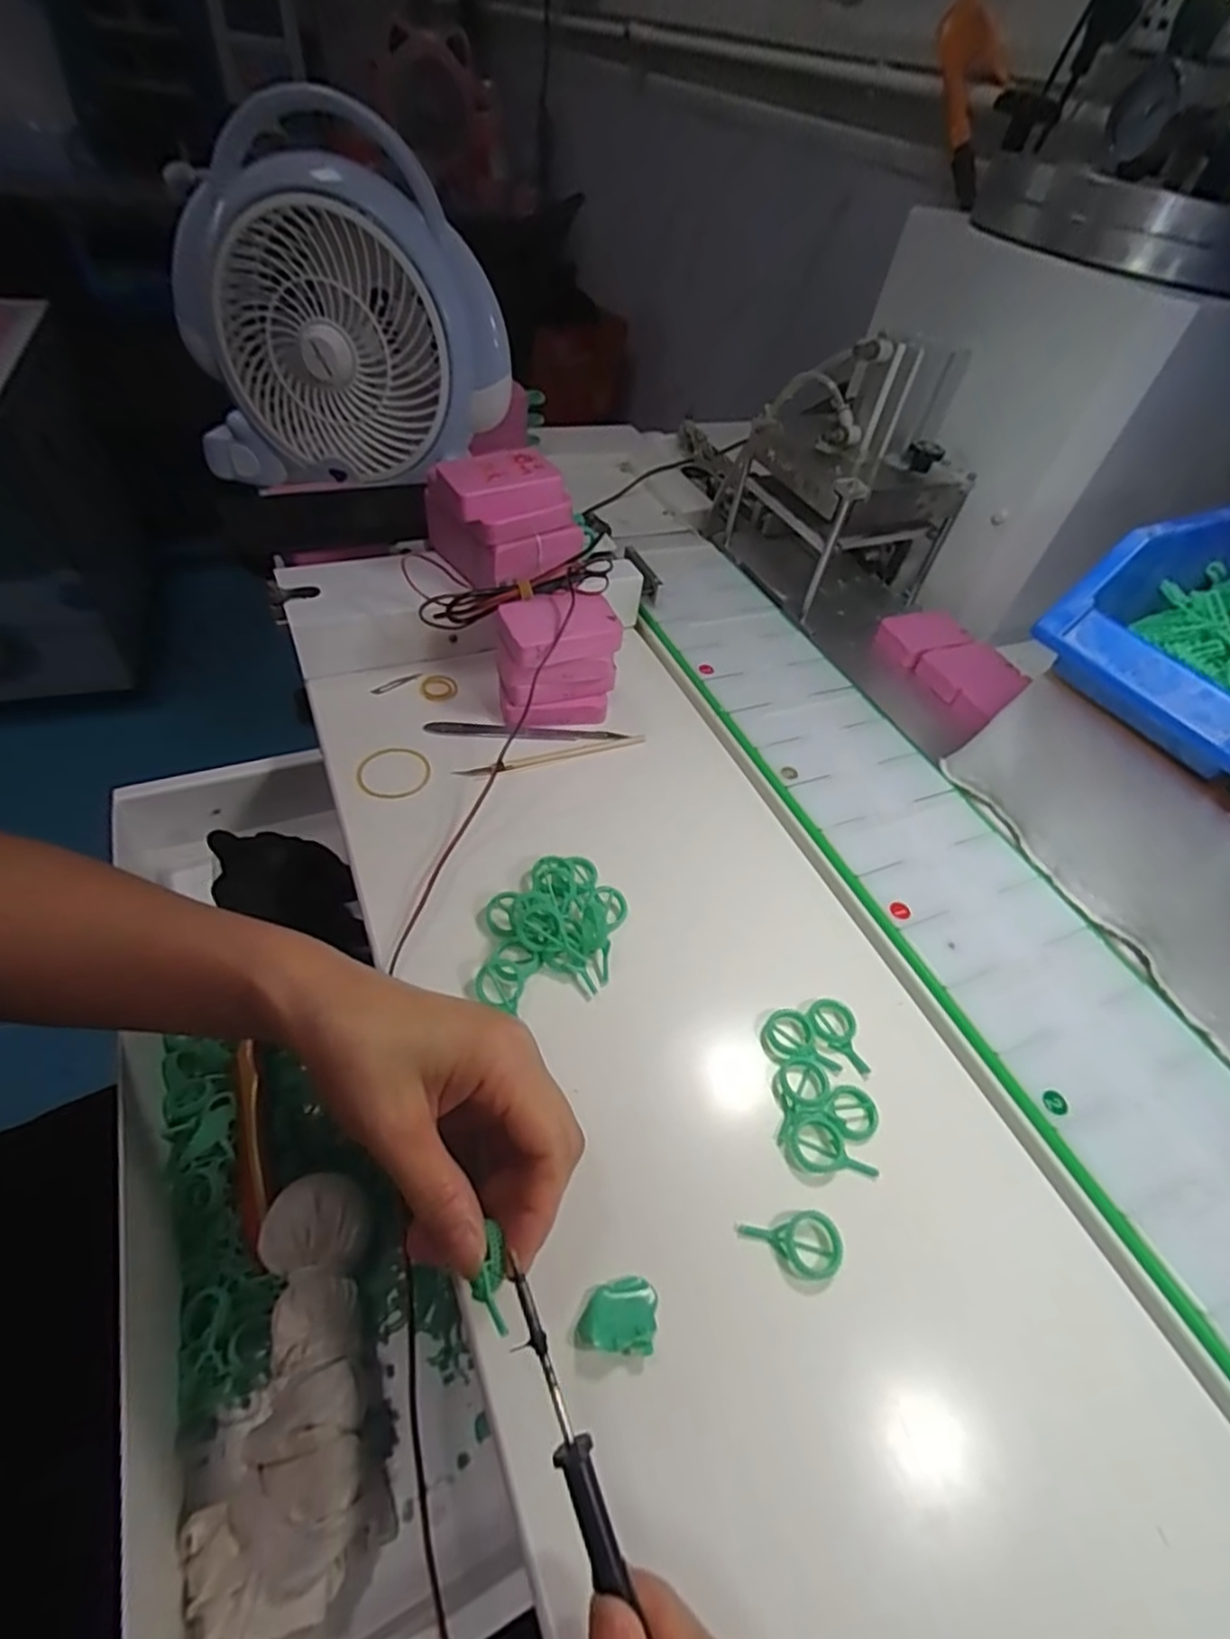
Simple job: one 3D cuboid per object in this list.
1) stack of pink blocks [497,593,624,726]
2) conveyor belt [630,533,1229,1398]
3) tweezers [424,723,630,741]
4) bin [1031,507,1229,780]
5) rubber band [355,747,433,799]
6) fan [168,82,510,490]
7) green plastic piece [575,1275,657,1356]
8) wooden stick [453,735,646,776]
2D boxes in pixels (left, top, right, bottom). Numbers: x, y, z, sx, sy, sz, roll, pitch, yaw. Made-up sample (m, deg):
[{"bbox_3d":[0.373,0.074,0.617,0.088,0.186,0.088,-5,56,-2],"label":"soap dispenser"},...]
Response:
[{"bbox_3d":[-0.041,-0.103,0.456,0.078,0.078,0.047,-12,52,-18],"label":"stack of pink blocks"},{"bbox_3d":[0.210,0.058,0.407,0.142,0.040,0.844,-14,53,-20],"label":"conveyor belt"},{"bbox_3d":[-0.059,-0.058,0.463,0.132,0.009,0.013,1,49,-8],"label":"tweezers"},{"bbox_3d":[0.340,-0.099,0.368,0.178,0.077,0.122,-18,54,-23],"label":"bin"},{"bbox_3d":[-0.138,-0.030,0.428,0.044,0.006,0.042,-9,56,-17],"label":"rubber band"},{"bbox_3d":[-0.222,-0.404,0.550,0.256,0.234,0.114,-3,50,-12],"label":"fan"},{"bbox_3d":[0.001,0.184,0.255,0.028,0.006,0.023,9,48,-1],"label":"green plastic piece"},{"bbox_3d":[-0.040,-0.043,0.453,0.128,0.007,0.009,-13,53,-20],"label":"wooden stick"}]

